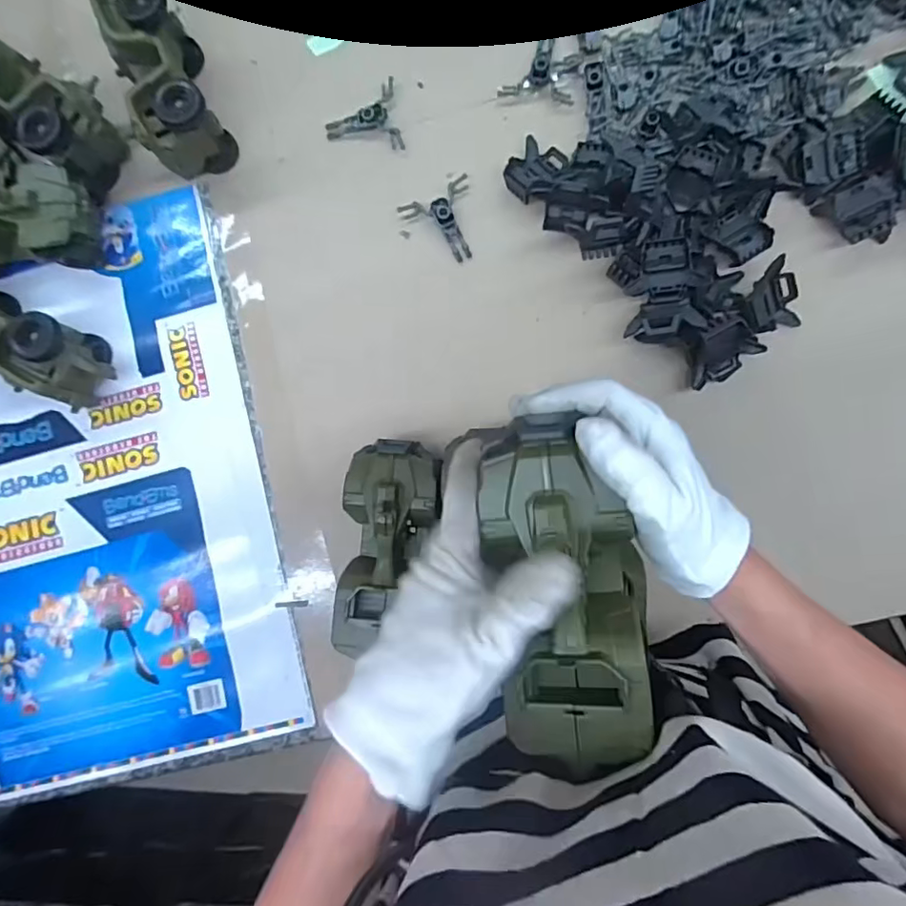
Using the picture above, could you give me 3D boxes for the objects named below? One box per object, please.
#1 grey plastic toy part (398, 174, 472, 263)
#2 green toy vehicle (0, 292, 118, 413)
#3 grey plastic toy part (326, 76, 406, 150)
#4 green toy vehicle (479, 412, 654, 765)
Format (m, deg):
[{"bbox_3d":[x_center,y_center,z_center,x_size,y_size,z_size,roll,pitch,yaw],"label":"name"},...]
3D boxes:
[{"bbox_3d":[-0.006,-0.226,0.559,0.072,0.018,0.074,-26,83,3],"label":"grey plastic toy part"},{"bbox_3d":[-0.417,-0.104,0.551,0.189,0.081,0.070,24,88,7],"label":"green toy vehicle"},{"bbox_3d":[-0.092,-0.336,0.572,0.074,0.018,0.069,-11,84,4],"label":"grey plastic toy part"},{"bbox_3d":[0.063,0.072,0.315,0.084,0.059,0.181,-11,94,4],"label":"green toy vehicle"}]

